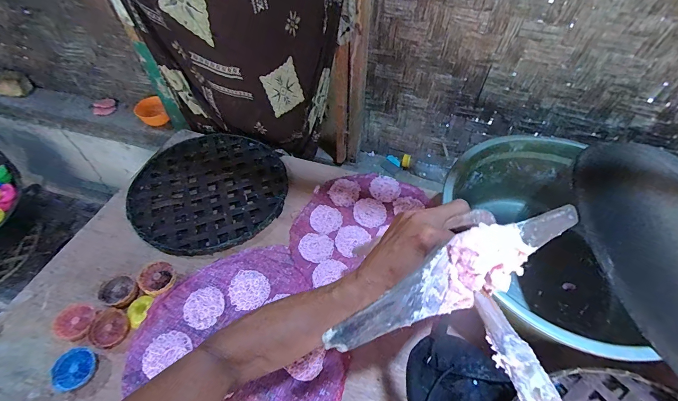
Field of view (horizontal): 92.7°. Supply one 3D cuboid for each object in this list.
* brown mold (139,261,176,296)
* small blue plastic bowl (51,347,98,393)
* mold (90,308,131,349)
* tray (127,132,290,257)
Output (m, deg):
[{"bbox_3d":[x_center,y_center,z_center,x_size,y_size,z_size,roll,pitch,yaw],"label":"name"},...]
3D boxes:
[{"bbox_3d":[-0.338,0.146,0.604,0.057,0.023,0.067,-36,59,-25],"label":"brown mold"},{"bbox_3d":[-0.421,0.268,0.513,0.059,0.010,0.061,6,63,-11],"label":"small blue plastic bowl"},{"bbox_3d":[-0.393,0.219,0.557,0.063,0.013,0.058,0,51,0],"label":"mold"},{"bbox_3d":[-0.307,-0.038,0.786,0.343,0.048,0.370,0,51,0],"label":"tray"}]

